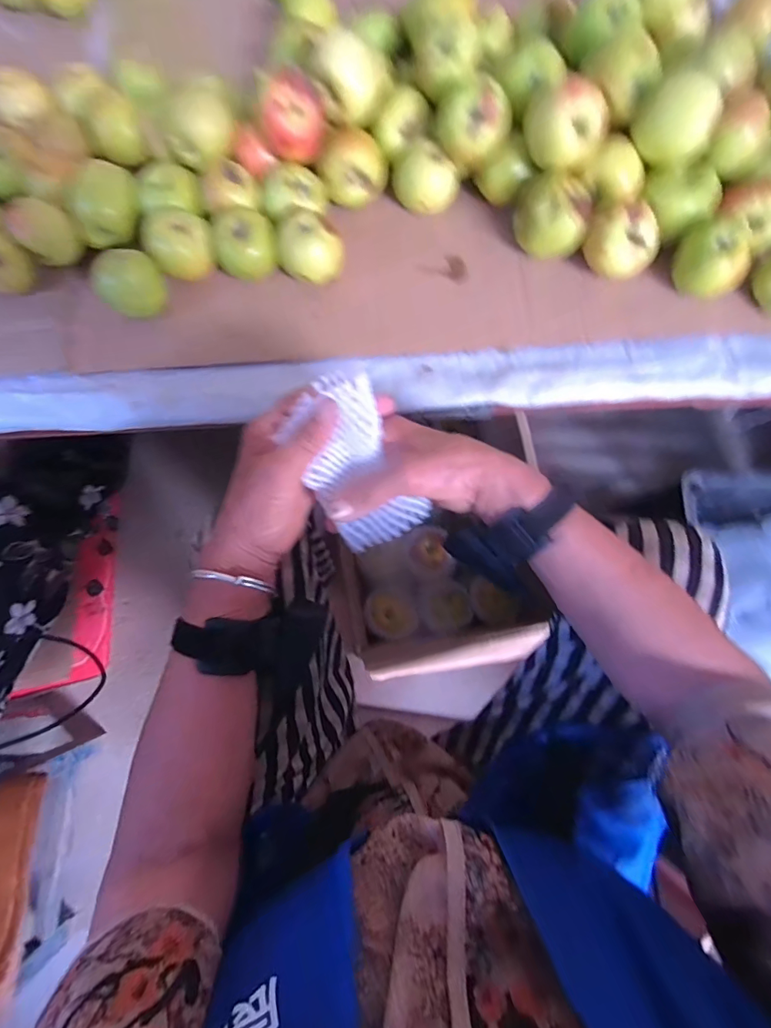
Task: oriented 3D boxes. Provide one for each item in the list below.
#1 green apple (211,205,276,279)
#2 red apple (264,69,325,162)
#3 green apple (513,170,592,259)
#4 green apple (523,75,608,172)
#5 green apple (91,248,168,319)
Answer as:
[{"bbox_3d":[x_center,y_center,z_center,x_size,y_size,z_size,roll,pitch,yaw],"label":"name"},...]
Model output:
[{"bbox_3d":[-0.139,-0.268,0.442,0.058,0.047,0.064,-19,77,-3],"label":"green apple"},{"bbox_3d":[-0.084,-0.367,0.420,0.052,0.052,0.058,-9,77,-1],"label":"red apple"},{"bbox_3d":[0.162,-0.289,0.439,0.062,0.068,0.060,-5,77,0],"label":"green apple"},{"bbox_3d":[0.164,-0.355,0.408,0.058,0.062,0.068,-39,79,-8],"label":"green apple"},{"bbox_3d":[-0.245,-0.220,0.436,0.056,0.047,0.049,-38,79,-8],"label":"green apple"}]

